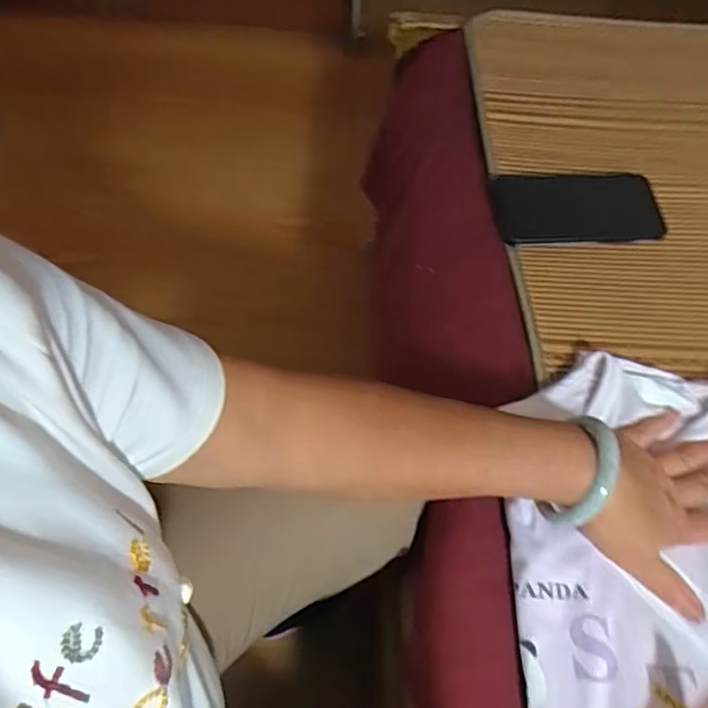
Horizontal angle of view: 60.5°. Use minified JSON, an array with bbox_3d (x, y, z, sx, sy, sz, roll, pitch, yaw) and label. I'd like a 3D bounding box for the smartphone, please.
[{"bbox_3d":[0.212,-0.142,0.579,0.156,0.015,0.081,-5,71,0],"label":"smartphone"}]

